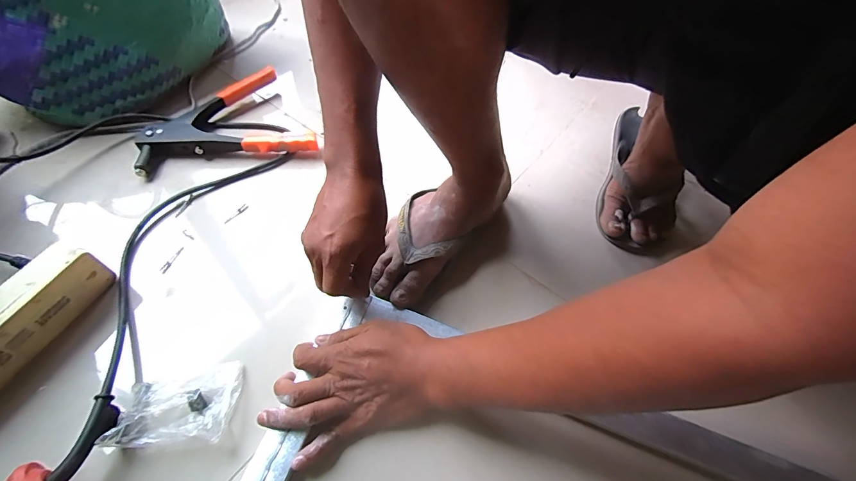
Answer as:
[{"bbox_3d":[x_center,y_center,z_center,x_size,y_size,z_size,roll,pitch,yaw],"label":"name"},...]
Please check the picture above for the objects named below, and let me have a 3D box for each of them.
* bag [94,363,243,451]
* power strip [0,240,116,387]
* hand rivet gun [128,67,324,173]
[{"bbox_3d":[-0.228,0.148,0.337,0.092,0.034,0.070,0,55,-6],"label":"bag"},{"bbox_3d":[-0.392,0.078,0.354,0.035,0.064,0.153,22,56,10],"label":"power strip"},{"bbox_3d":[-0.303,-0.187,0.564,0.234,0.037,0.182,-12,57,-13],"label":"hand rivet gun"}]

